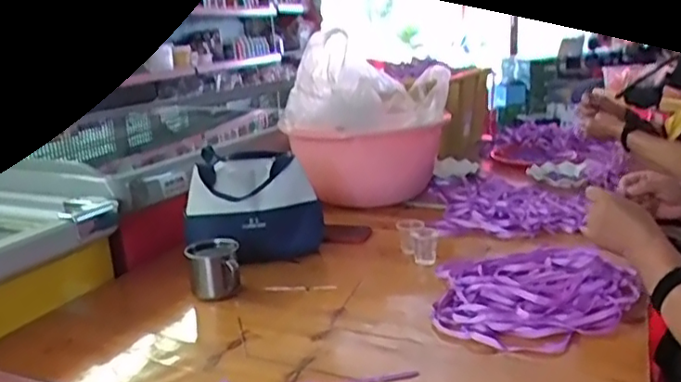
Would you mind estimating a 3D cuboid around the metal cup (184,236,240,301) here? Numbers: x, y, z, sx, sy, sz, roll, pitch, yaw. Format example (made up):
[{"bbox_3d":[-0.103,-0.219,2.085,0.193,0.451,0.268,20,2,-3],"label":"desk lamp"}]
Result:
[{"bbox_3d":[-0.206,0.133,1.013,0.083,0.091,0.068,-4,15,-8],"label":"metal cup"}]

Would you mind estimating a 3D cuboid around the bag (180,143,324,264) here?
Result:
[{"bbox_3d":[-0.160,0.036,1.169,0.241,0.196,0.122,-2,15,2],"label":"bag"}]

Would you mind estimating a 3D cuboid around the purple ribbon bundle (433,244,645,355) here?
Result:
[{"bbox_3d":[0.288,0.147,0.962,0.350,0.031,0.278,-15,19,-40],"label":"purple ribbon bundle"}]

